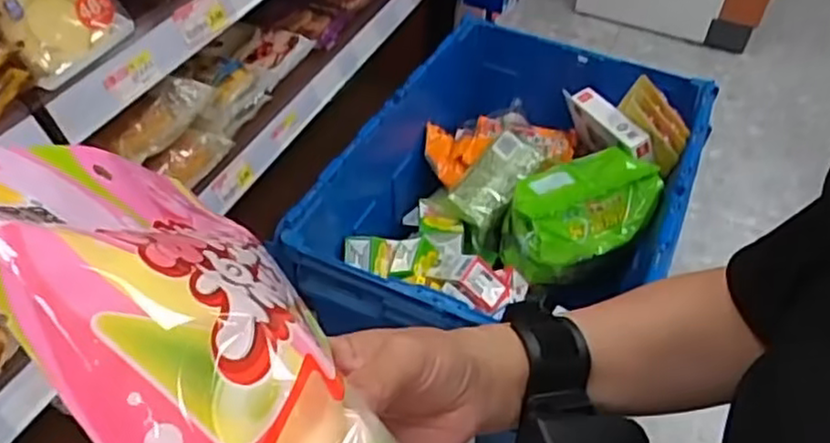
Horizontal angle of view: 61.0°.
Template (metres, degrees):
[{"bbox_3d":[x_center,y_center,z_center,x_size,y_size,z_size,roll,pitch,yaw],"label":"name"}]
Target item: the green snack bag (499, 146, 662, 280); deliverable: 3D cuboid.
[{"bbox_3d":[0.217,-0.009,0.960,0.185,0.145,0.132,-14,47,-17],"label":"green snack bag"}]

